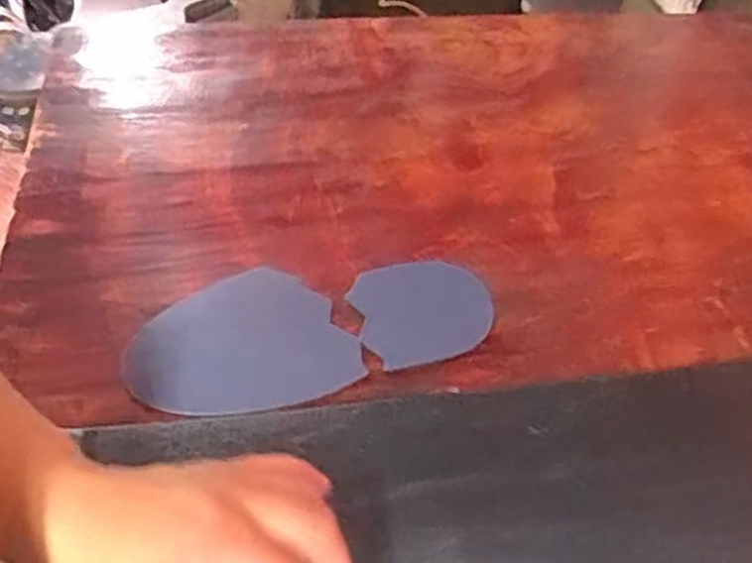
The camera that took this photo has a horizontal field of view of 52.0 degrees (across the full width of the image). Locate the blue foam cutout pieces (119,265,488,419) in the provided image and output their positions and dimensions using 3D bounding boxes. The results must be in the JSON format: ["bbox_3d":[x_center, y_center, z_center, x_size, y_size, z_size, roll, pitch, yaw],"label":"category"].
[{"bbox_3d":[-0.038,0.026,0.450,0.205,0.006,0.096,-12,49,-11],"label":"blue foam cutout pieces"}]

